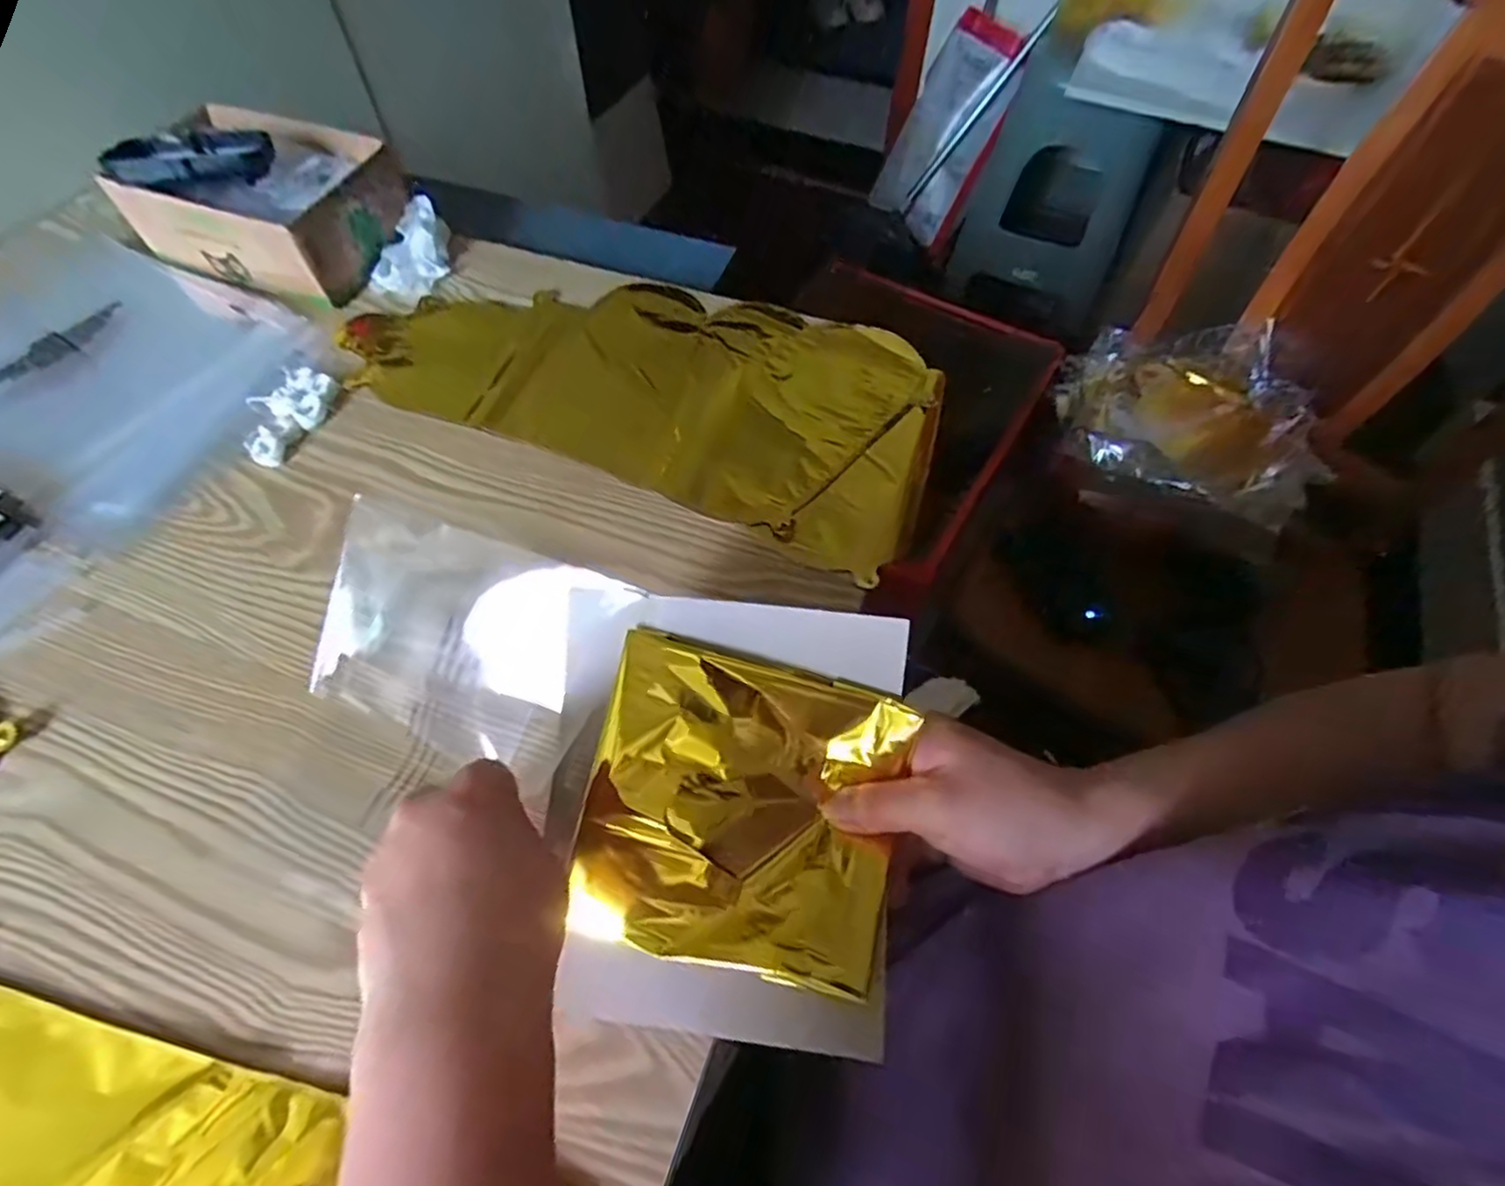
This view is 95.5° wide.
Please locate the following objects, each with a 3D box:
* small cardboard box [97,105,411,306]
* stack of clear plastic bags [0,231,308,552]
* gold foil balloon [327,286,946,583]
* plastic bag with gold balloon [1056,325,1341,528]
[{"bbox_3d":[-0.387,-0.315,0.549,0.183,0.069,0.135,15,59,9],"label":"small cardboard box"},{"bbox_3d":[-0.489,-0.172,0.502,0.300,0.013,0.218,23,61,13],"label":"stack of clear plastic bags"},{"bbox_3d":[-0.081,-0.166,0.509,0.421,0.018,0.199,21,61,12],"label":"gold foil balloon"},{"bbox_3d":[0.499,-0.205,0.790,0.277,0.033,0.277,12,59,7],"label":"plastic bag with gold balloon"}]

